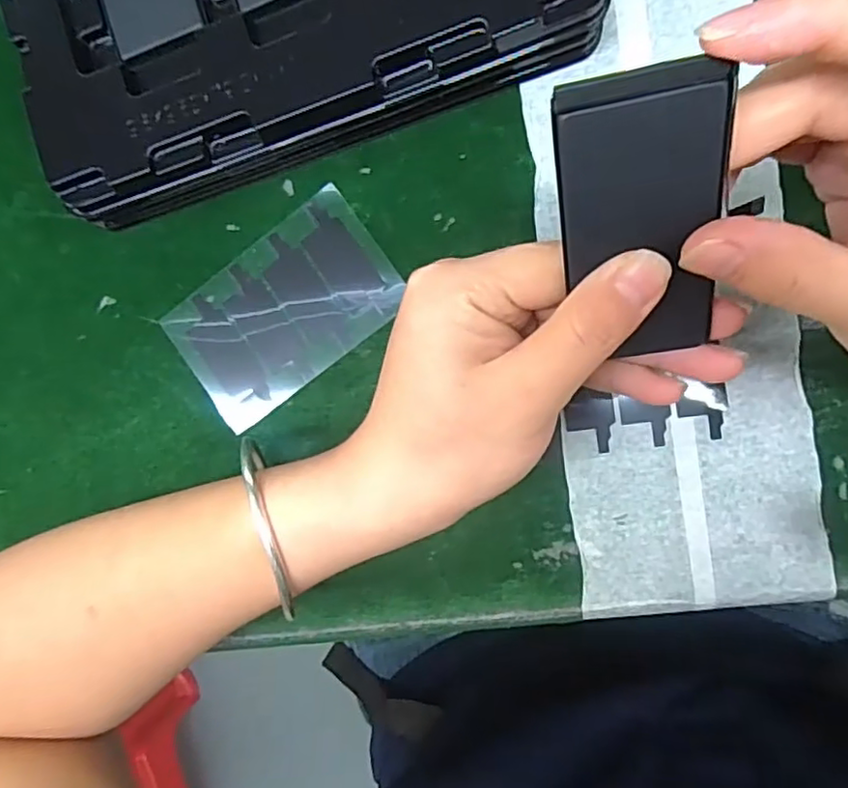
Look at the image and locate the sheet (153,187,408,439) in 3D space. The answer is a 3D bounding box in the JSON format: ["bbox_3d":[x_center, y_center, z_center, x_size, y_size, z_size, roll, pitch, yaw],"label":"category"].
[{"bbox_3d":[-0.059,-0.035,0.264,0.094,0.004,0.059,-37,87,8],"label":"sheet"}]

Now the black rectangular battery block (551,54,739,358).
[{"bbox_3d":[0.055,-0.041,0.158,0.038,0.007,0.076,-8,131,10],"label":"black rectangular battery block"}]

